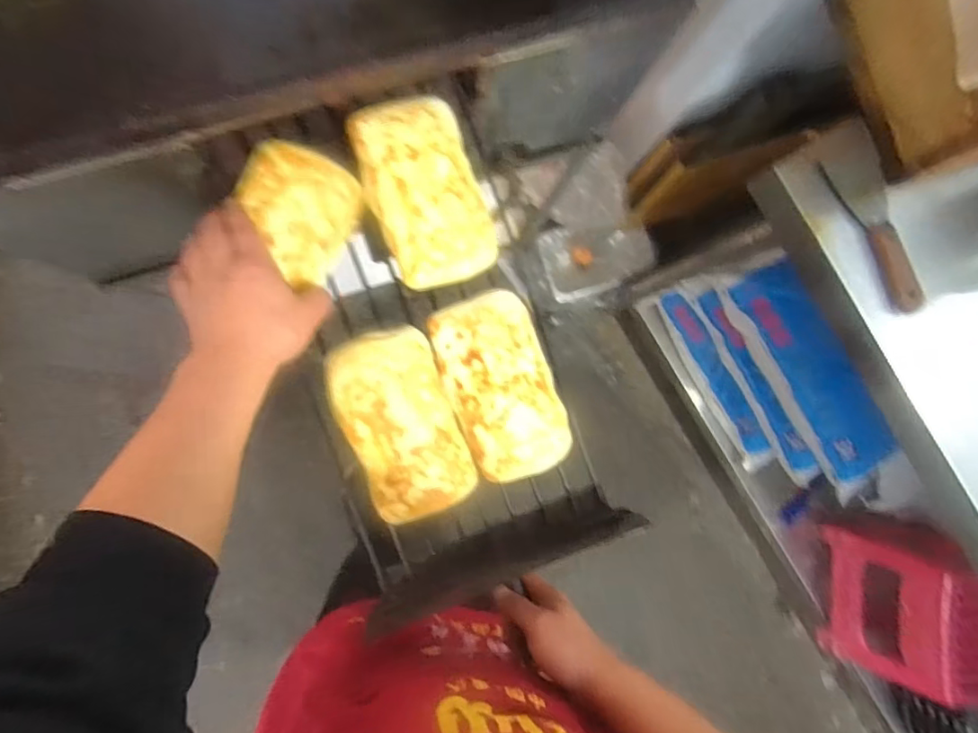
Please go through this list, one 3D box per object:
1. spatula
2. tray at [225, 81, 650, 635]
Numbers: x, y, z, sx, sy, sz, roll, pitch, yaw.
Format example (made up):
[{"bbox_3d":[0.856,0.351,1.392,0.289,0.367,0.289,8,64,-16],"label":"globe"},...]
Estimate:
[{"bbox_3d":[0.425,-0.165,0.610,0.020,0.054,0.218,-17,88,-30],"label":"spatula"},{"bbox_3d":[-0.051,-0.012,0.511,0.230,0.050,0.451,-18,94,-8],"label":"tray"}]

